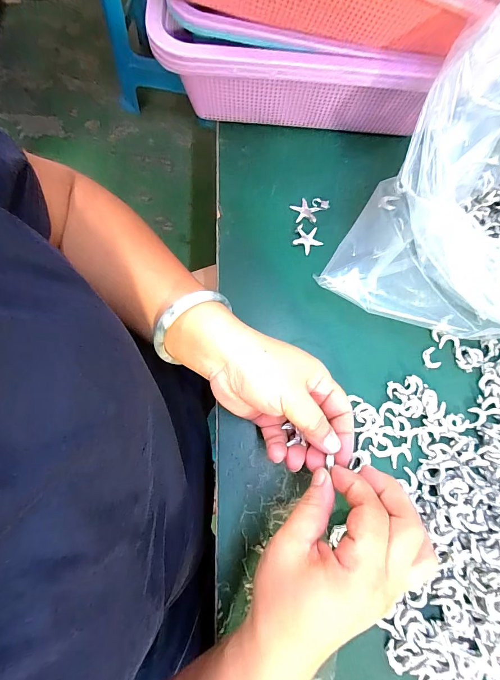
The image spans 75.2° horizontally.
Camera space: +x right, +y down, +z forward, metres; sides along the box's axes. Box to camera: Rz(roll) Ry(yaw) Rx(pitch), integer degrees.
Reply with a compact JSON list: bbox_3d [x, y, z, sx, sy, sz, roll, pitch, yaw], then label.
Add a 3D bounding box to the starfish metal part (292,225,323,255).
[{"bbox_3d":[0.056,-0.101,0.321,0.028,0.004,0.027,0,77,1],"label":"starfish metal part"}]

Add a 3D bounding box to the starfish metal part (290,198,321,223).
[{"bbox_3d":[0.055,-0.129,0.328,0.029,0.004,0.026,31,79,8],"label":"starfish metal part"}]

